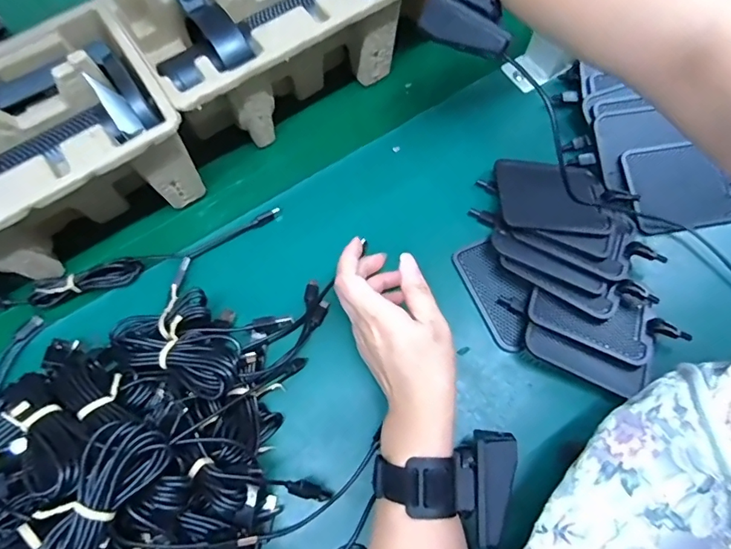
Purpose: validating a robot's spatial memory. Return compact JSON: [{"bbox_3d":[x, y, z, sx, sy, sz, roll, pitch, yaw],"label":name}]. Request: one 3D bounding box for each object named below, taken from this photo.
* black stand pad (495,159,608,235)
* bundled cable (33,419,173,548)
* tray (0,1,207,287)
[{"bbox_3d":[0.164,-0.069,0.425,0.091,0.011,0.076,4,59,-2],"label":"black stand pad"},{"bbox_3d":[-0.152,0.125,0.280,0.044,0.039,0.086,33,75,13],"label":"bundled cable"},{"bbox_3d":[-0.263,-0.086,0.392,0.229,0.111,0.152,-33,72,-9],"label":"tray"}]

